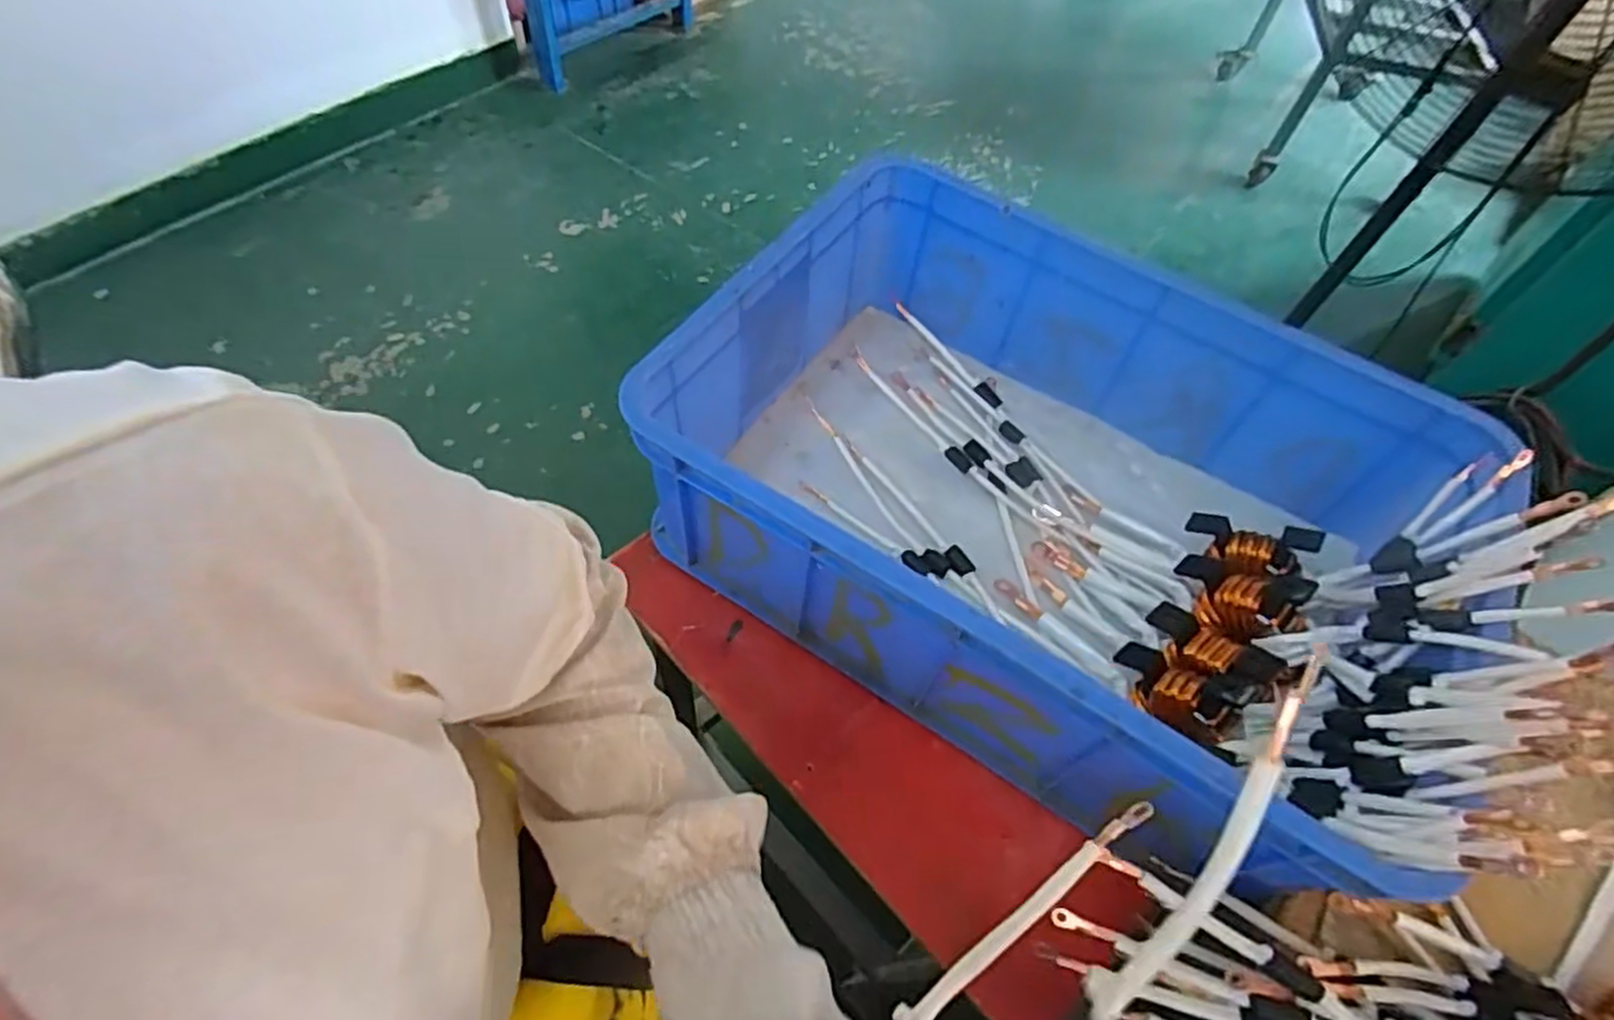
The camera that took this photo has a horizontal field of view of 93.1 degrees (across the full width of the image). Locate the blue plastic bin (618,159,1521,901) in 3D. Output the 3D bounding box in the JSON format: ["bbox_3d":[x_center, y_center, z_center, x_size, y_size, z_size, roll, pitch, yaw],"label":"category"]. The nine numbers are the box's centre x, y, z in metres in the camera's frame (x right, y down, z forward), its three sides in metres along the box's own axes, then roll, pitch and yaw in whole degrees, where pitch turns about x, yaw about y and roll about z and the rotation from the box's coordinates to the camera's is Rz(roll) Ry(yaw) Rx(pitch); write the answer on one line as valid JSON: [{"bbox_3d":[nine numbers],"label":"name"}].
[{"bbox_3d":[0.200,-0.024,0.662,0.572,0.199,0.415,31,60,15],"label":"blue plastic bin"}]

